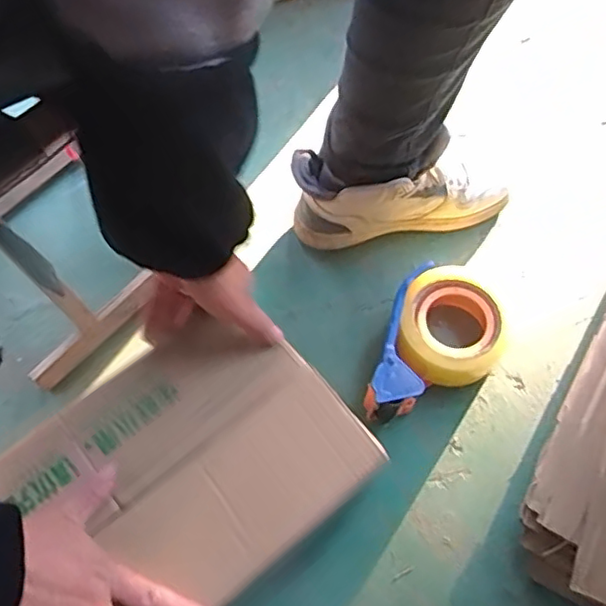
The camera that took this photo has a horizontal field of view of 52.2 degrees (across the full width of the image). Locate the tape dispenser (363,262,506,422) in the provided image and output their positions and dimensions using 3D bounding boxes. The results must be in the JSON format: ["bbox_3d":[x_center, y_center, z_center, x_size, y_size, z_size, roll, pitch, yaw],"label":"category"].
[{"bbox_3d":[0.127,0.041,0.575,0.102,0.070,0.151,16,66,10],"label":"tape dispenser"}]

